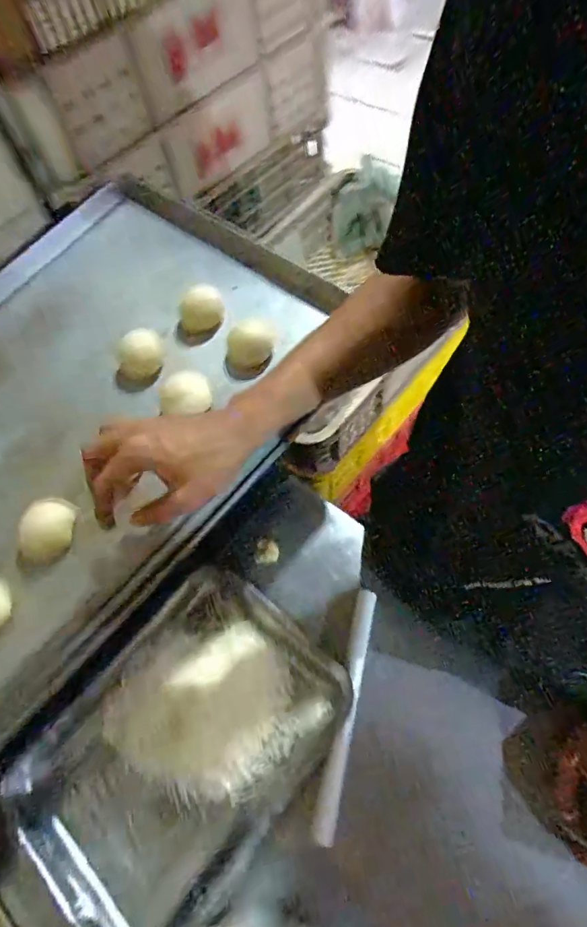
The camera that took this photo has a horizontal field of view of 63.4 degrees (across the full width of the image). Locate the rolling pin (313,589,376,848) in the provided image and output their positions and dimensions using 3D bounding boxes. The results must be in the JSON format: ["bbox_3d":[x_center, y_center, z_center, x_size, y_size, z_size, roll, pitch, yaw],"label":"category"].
[{"bbox_3d":[0.060,0.265,0.522,0.020,0.025,0.251,10,63,12],"label":"rolling pin"}]

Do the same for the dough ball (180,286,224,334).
[{"bbox_3d":[-0.114,-0.191,0.585,0.053,0.033,0.046,-15,60,-2],"label":"dough ball"}]

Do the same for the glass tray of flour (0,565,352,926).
[{"bbox_3d":[-0.122,0.307,0.530,0.254,0.048,0.343,36,71,23],"label":"glass tray of flour"}]

